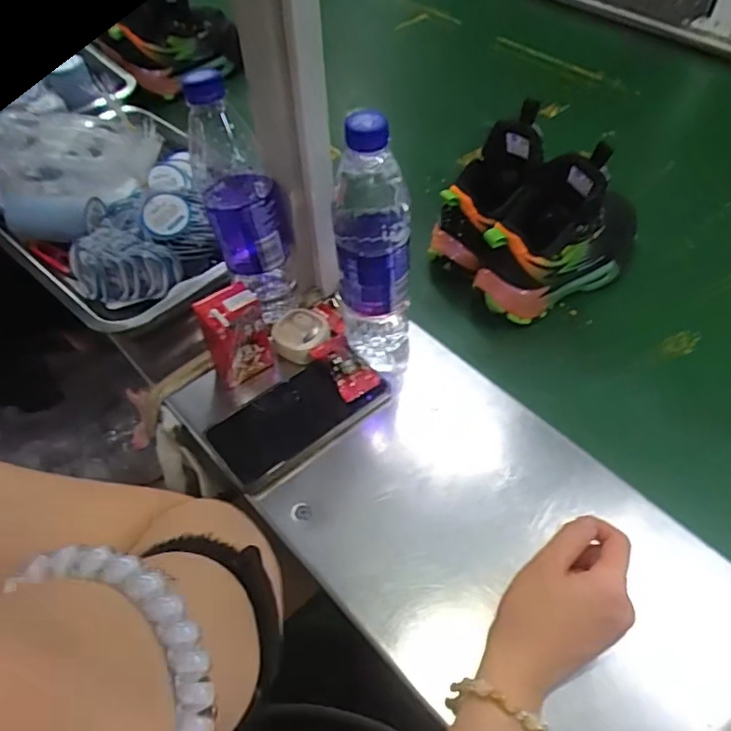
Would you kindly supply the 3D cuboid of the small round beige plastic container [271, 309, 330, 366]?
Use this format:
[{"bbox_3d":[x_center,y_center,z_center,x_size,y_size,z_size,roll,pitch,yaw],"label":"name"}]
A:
[{"bbox_3d":[-0.064,-0.031,0.576,0.049,0.025,0.053,0,52,0],"label":"small round beige plastic container"}]

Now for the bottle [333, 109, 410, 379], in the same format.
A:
[{"bbox_3d":[0.007,-0.090,0.498,0.065,0.234,0.059,-2,52,-1],"label":"bottle"}]

